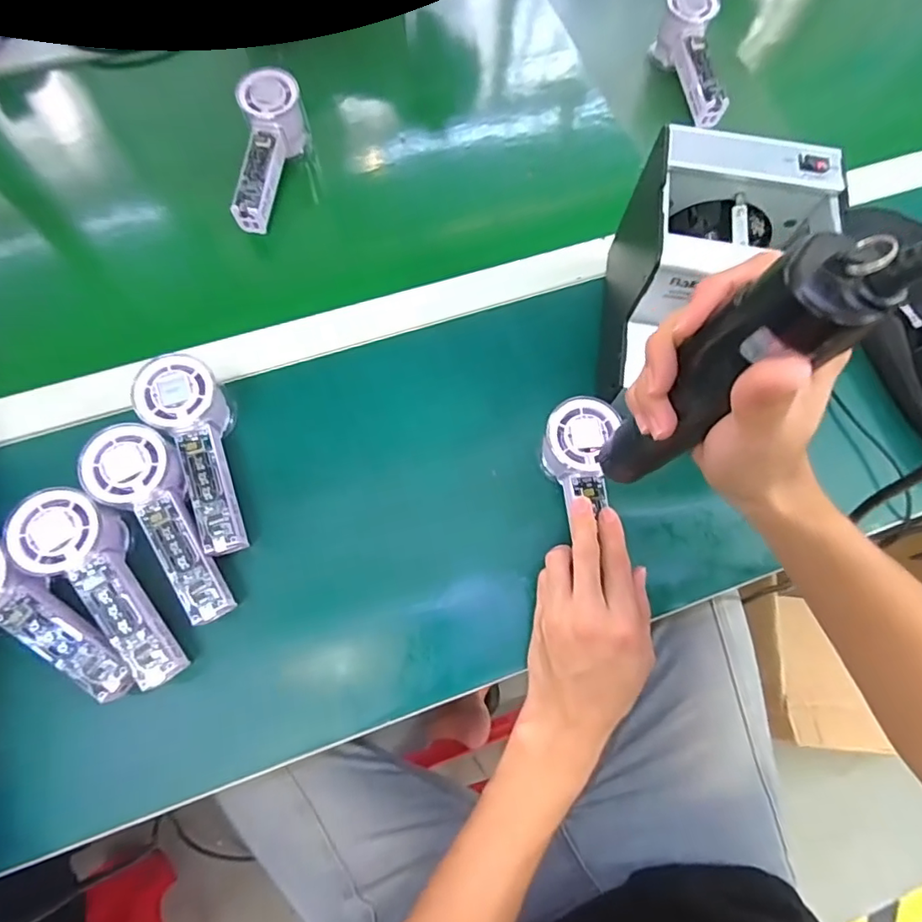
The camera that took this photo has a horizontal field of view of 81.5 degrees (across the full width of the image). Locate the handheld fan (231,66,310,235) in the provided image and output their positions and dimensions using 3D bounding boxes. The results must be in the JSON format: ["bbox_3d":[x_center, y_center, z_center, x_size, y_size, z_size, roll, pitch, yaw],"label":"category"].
[{"bbox_3d":[-0.190,-0.293,0.525,0.050,0.062,0.148,7,81,1],"label":"handheld fan"}]

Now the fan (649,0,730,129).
[{"bbox_3d":[0.252,-0.439,0.582,0.054,0.063,0.145,-2,69,-2],"label":"fan"}]

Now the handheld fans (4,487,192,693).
[{"bbox_3d":[-0.238,0.084,0.361,0.056,0.025,0.146,-36,91,-14],"label":"handheld fans"}]

